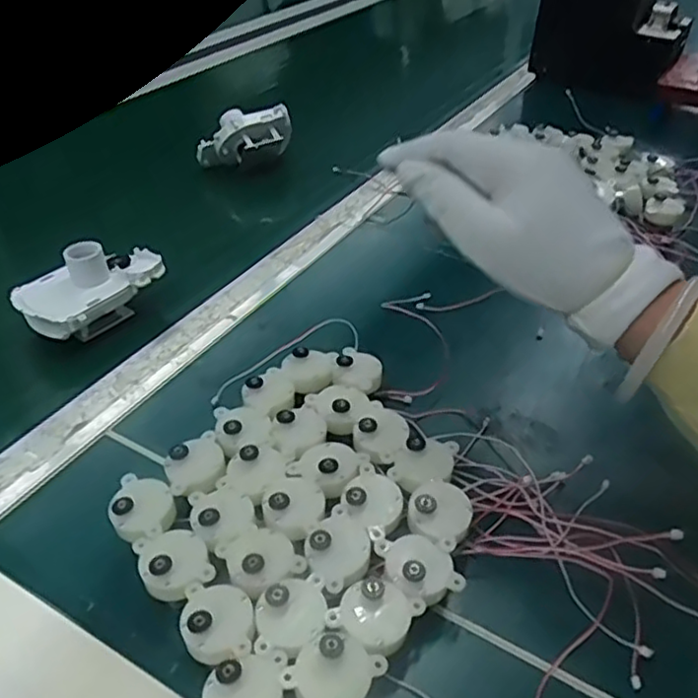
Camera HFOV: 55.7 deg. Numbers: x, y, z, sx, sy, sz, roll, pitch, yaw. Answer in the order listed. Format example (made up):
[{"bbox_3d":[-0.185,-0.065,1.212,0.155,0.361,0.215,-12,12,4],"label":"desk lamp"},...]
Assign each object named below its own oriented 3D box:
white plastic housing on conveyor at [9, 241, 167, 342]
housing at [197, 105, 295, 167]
[{"bbox_3d":[-0.191,-0.045,0.494,0.102,0.054,0.066,-28,47,-30],"label":"white plastic housing on conveyor"},{"bbox_3d":[-0.110,-0.220,0.697,0.103,0.054,0.034,-19,40,2],"label":"housing"}]

